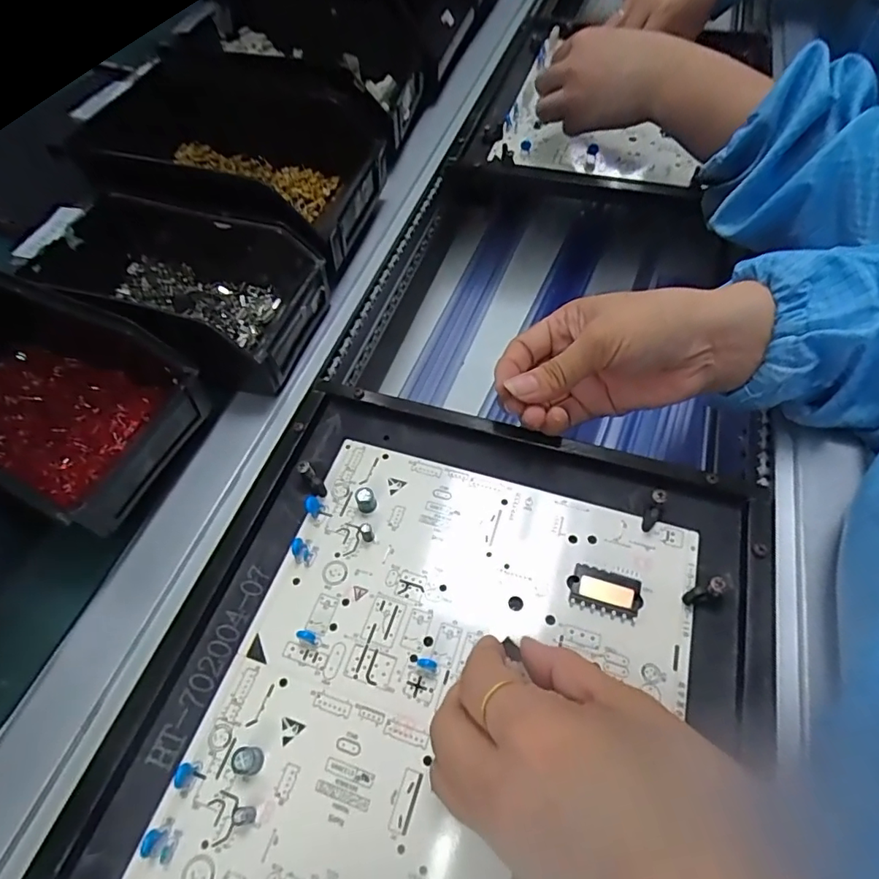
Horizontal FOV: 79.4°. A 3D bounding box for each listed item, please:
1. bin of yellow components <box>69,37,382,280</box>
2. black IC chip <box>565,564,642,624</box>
[{"bbox_3d":[-0.140,-0.203,0.382,0.180,0.074,0.151,6,57,9],"label":"bin of yellow components"},{"bbox_3d":[0.083,0.077,0.267,0.035,0.006,0.023,14,59,13],"label":"black IC chip"}]

